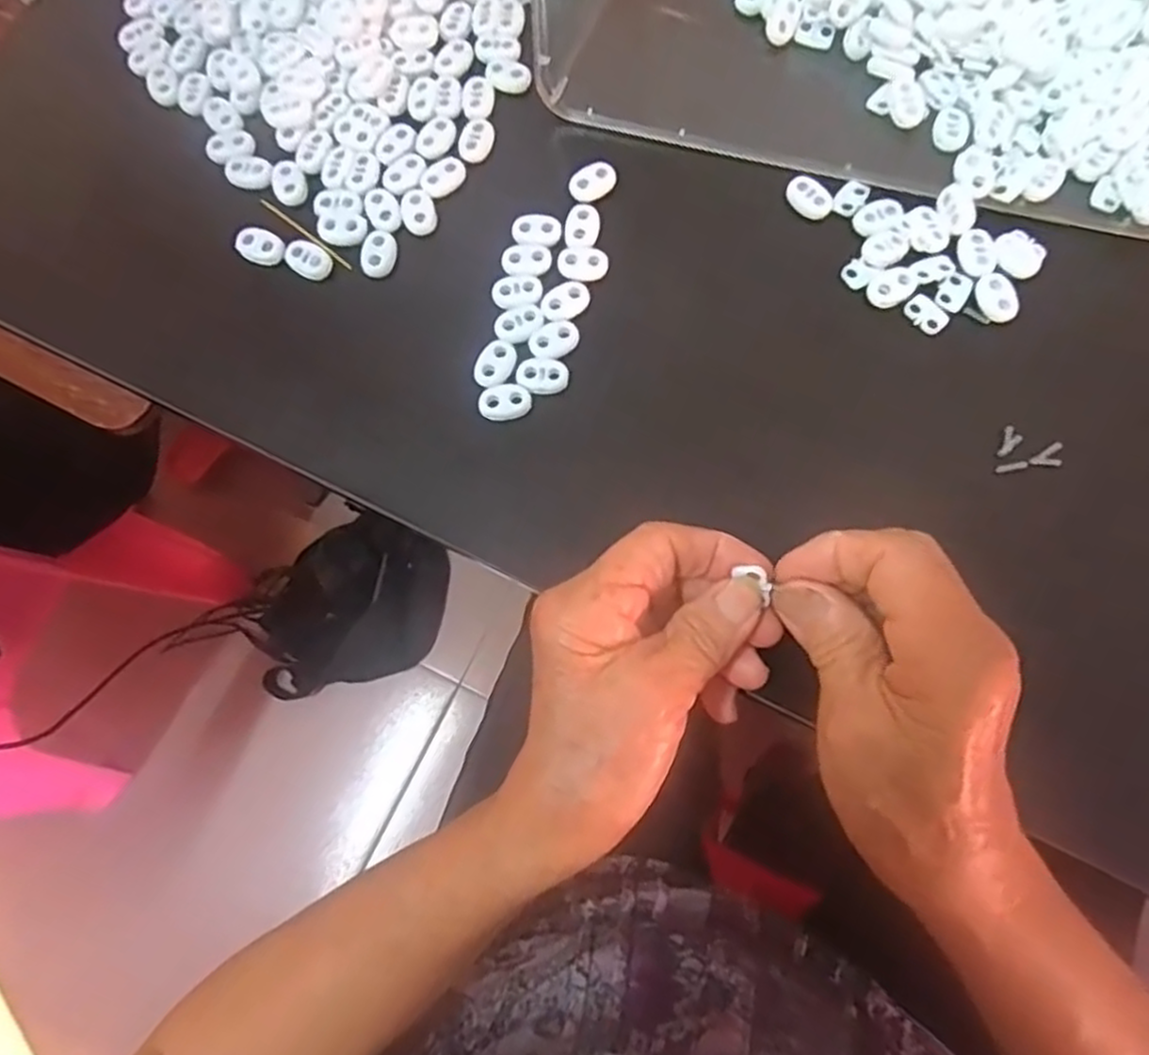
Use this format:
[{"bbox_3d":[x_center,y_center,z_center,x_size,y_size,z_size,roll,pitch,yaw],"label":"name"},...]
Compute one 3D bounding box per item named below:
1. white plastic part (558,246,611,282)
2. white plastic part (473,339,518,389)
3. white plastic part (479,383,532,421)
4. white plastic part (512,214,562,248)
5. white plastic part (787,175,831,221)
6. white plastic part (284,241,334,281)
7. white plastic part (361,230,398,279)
[{"bbox_3d":[0.004,-0.120,0.328,0.022,0.004,0.017,-3,76,1],"label":"white plastic part"},{"bbox_3d":[-0.034,-0.071,0.317,0.015,0.004,0.023,27,79,8],"label":"white plastic part"},{"bbox_3d":[-0.030,-0.054,0.315,0.022,0.004,0.015,-14,77,-1],"label":"white plastic part"},{"bbox_3d":[-0.017,-0.137,0.332,0.022,0.004,0.016,8,77,4],"label":"white plastic part"},{"bbox_3d":[0.108,-0.151,0.334,0.016,0.004,0.023,-42,79,-8],"label":"white plastic part"},{"bbox_3d":[-0.122,-0.123,0.331,0.021,0.004,0.015,32,80,9],"label":"white plastic part"},{"bbox_3d":[-0.089,-0.126,0.335,0.014,0.005,0.022,7,77,3],"label":"white plastic part"}]

